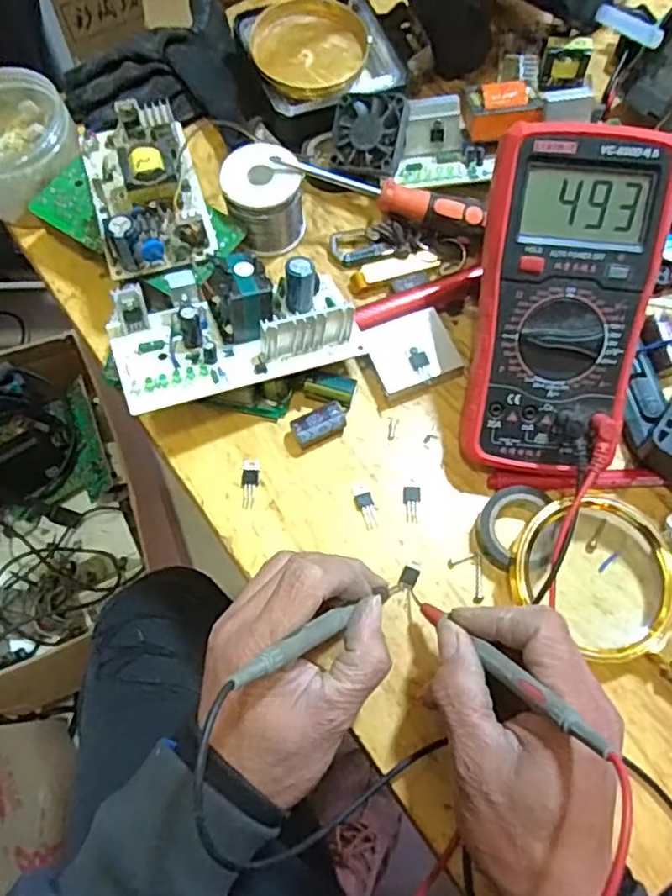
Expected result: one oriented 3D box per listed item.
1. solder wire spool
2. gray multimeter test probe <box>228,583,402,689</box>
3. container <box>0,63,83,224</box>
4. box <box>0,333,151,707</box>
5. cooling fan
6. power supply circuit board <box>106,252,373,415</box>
[{"bbox_3d":[-0.049,-0.170,0.449,0.050,0.057,0.046,0,69,0],"label":"solder wire spool"},{"bbox_3d":[0.001,0.085,0.322,0.012,0.137,0.009,-45,71,25],"label":"gray multimeter test probe"},{"bbox_3d":[-0.227,-0.217,0.458,0.081,0.057,0.085,0,69,0],"label":"container"},{"bbox_3d":[-0.387,0.094,0.856,0.248,0.173,0.424,-22,70,-8],"label":"box"},{"bbox_3d":[0.022,-0.217,0.452,0.050,0.007,0.053,16,103,22],"label":"cooling fan"},{"bbox_3d":[-0.060,-0.072,0.393,0.144,0.046,0.068,-19,70,-7],"label":"power supply circuit board"}]

